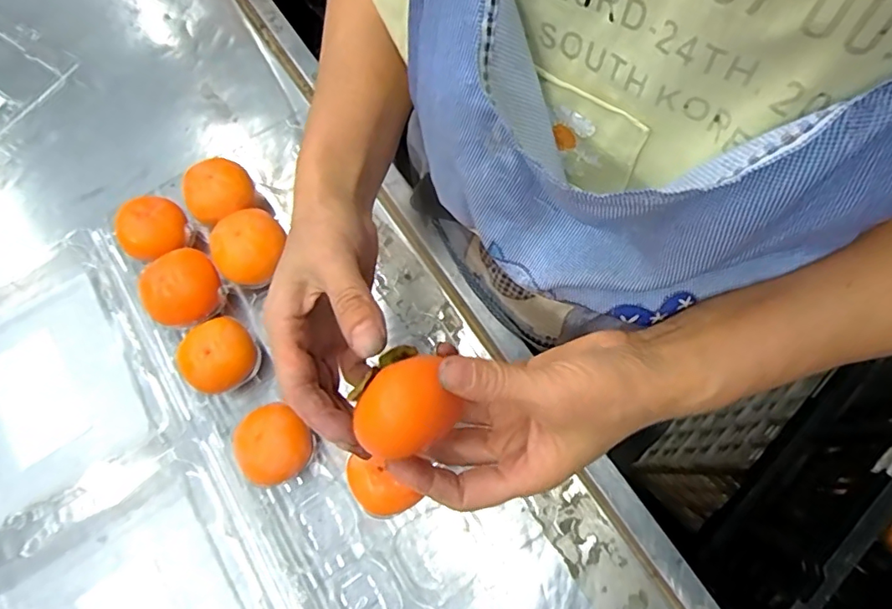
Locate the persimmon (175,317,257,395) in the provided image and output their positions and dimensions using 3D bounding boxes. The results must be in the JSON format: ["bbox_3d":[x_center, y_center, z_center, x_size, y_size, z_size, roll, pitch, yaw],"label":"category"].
[{"bbox_3d":[-0.176,0.041,0.409,0.051,0.044,0.055,0,72,0],"label":"persimmon"}]

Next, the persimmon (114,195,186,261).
[{"bbox_3d":[-0.247,-0.062,0.445,0.053,0.046,0.051,-37,76,-10],"label":"persimmon"}]

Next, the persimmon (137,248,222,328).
[{"bbox_3d":[-0.209,-0.010,0.424,0.055,0.055,0.053,0,72,0],"label":"persimmon"}]

